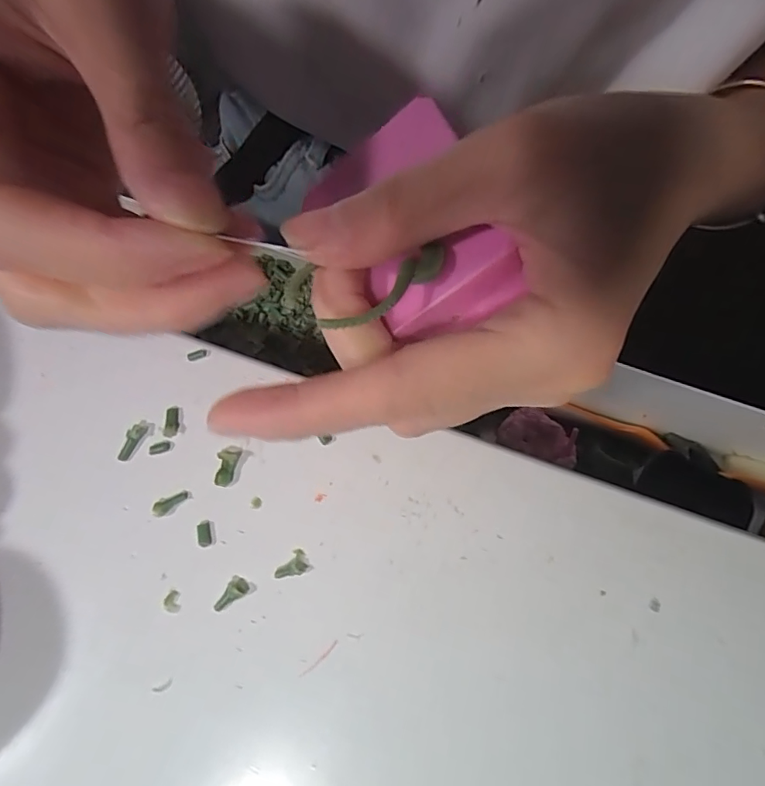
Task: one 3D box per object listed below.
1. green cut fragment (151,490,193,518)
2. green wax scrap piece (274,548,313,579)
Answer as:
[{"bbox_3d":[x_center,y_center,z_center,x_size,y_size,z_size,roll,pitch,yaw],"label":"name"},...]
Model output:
[{"bbox_3d":[-0.070,0.037,0.167,0.012,0.004,0.005,-31,74,-13],"label":"green cut fragment"},{"bbox_3d":[-0.029,0.056,0.161,0.011,0.004,0.008,-31,74,-13],"label":"green wax scrap piece"}]

